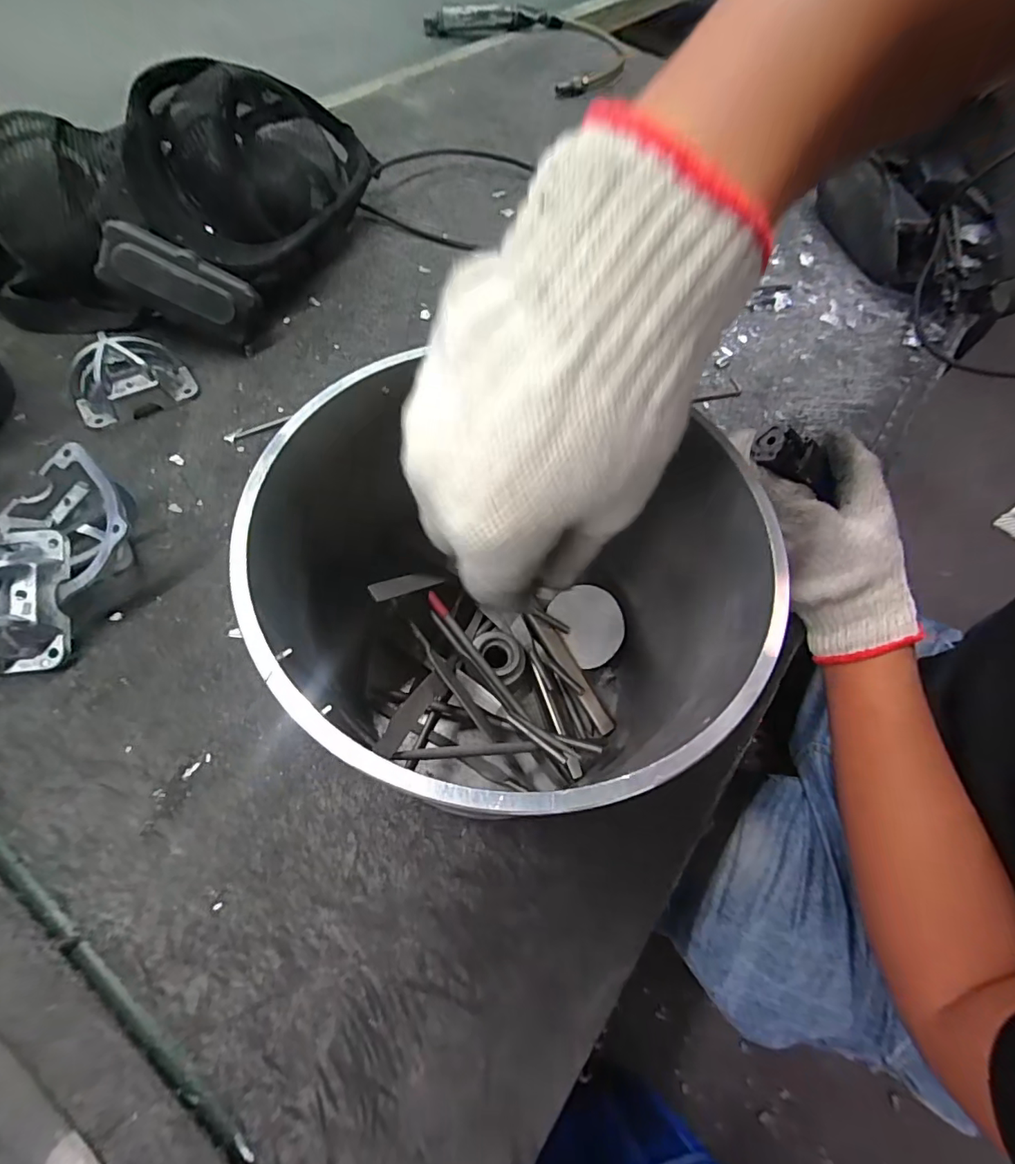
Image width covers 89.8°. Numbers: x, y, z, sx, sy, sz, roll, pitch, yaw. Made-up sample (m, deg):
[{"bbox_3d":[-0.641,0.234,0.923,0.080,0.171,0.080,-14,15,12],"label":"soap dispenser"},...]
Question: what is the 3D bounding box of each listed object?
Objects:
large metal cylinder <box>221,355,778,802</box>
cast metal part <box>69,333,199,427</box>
[{"bbox_3d":[-0.003,0.030,0.232,0.172,0.171,0.146,15,61,7],"label":"large metal cylinder"},{"bbox_3d":[-0.299,-0.165,0.396,0.083,0.041,0.065,-32,71,-17],"label":"cast metal part"}]

